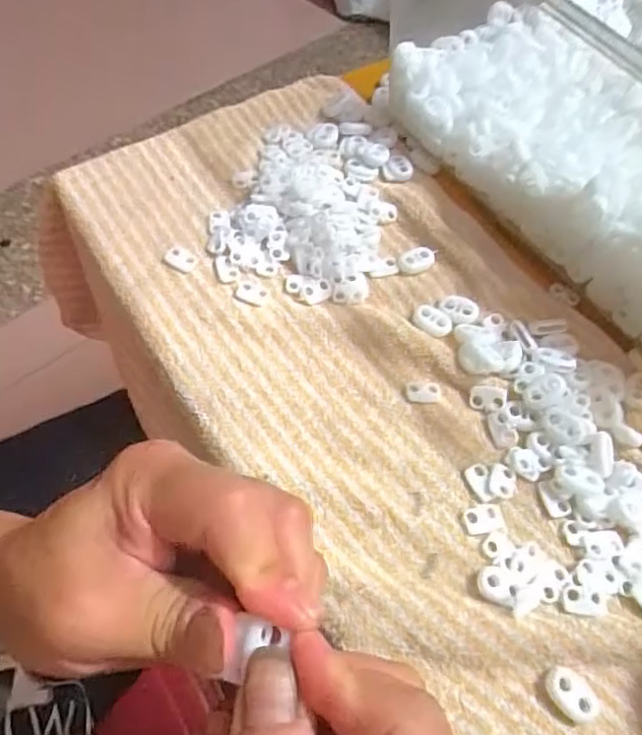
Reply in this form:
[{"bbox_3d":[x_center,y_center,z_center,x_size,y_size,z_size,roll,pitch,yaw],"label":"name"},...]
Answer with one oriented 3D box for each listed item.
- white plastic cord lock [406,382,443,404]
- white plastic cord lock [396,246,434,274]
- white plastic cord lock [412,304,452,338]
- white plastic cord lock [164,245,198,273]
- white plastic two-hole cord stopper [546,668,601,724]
[{"bbox_3d":[0.055,0.013,0.310,0.018,0.004,0.011,4,62,-4],"label":"white plastic cord lock"},{"bbox_3d":[0.057,-0.064,0.352,0.023,0.004,0.015,-13,64,-13],"label":"white plastic cord lock"},{"bbox_3d":[0.063,-0.027,0.330,0.022,0.004,0.017,31,63,11],"label":"white plastic cord lock"},{"bbox_3d":[-0.082,-0.063,0.341,0.019,0.004,0.012,32,64,11],"label":"white plastic cord lock"},{"bbox_3d":[0.106,0.138,0.245,0.024,0.006,0.016,37,65,13],"label":"white plastic two-hole cord stopper"}]

